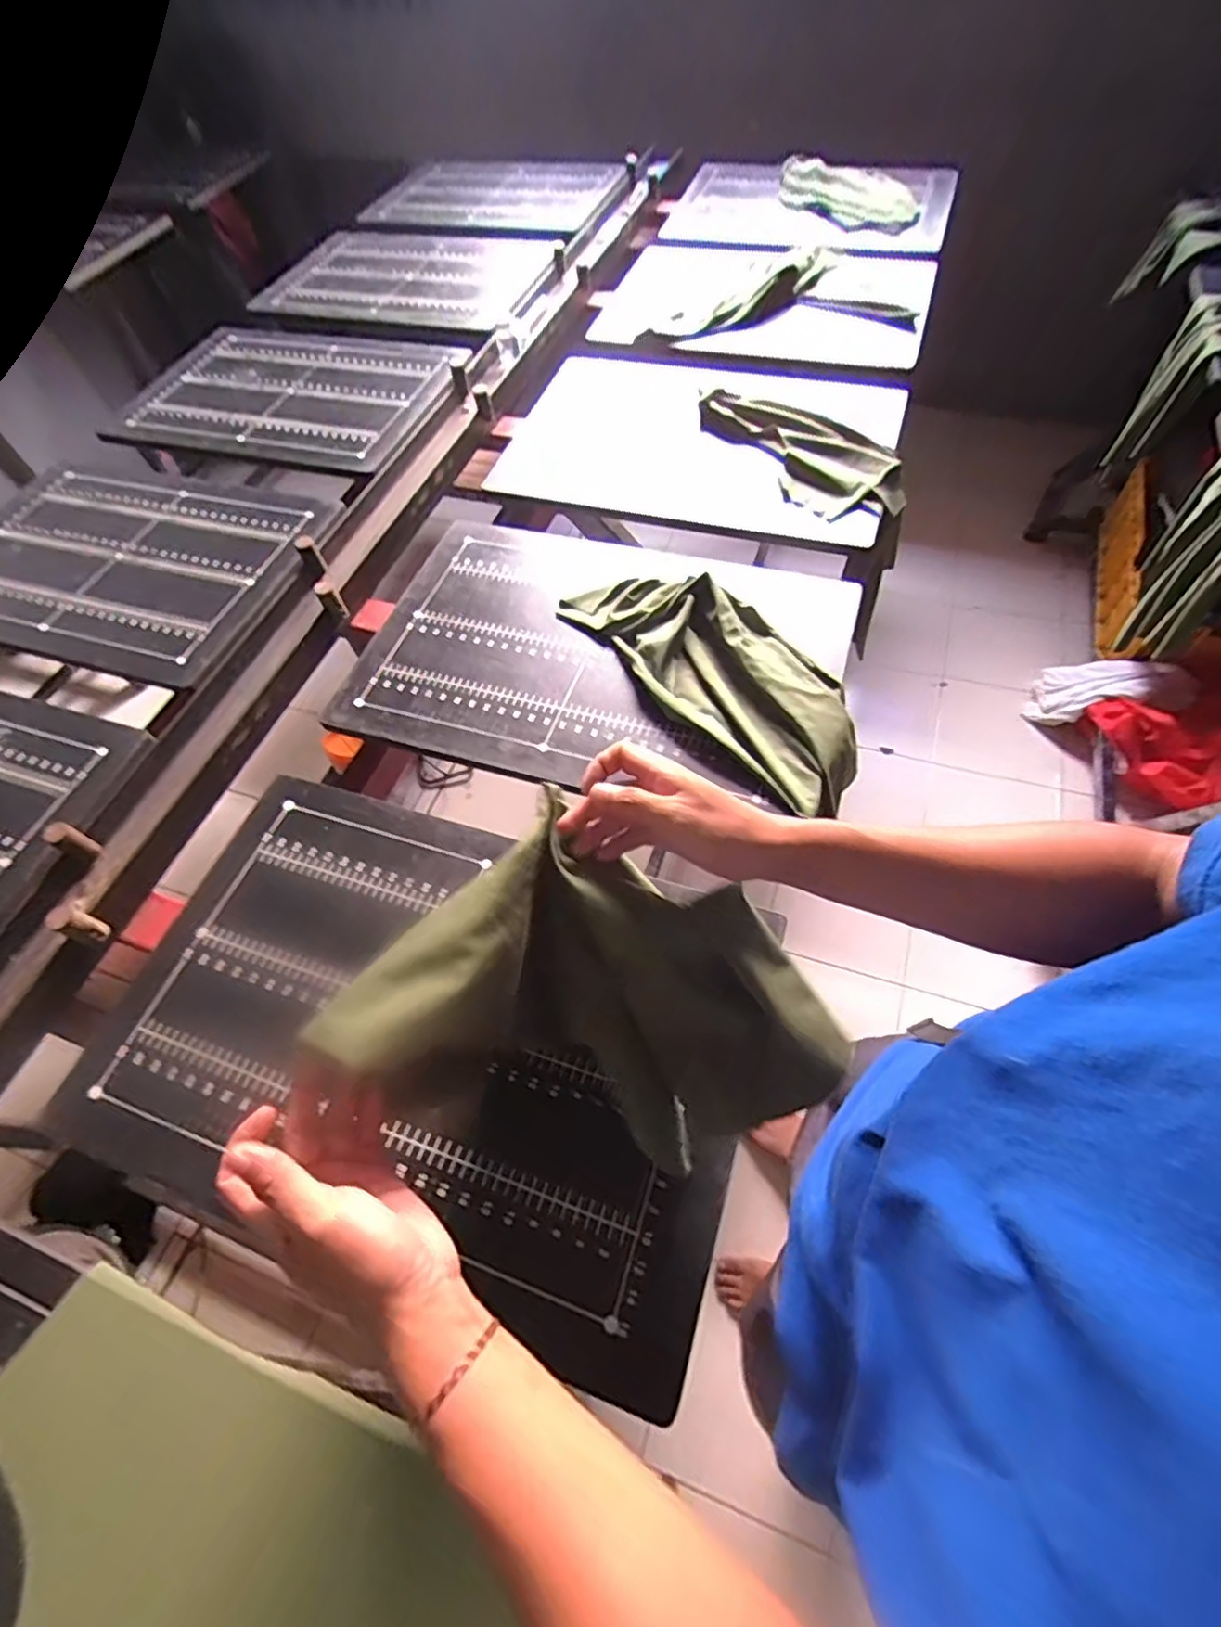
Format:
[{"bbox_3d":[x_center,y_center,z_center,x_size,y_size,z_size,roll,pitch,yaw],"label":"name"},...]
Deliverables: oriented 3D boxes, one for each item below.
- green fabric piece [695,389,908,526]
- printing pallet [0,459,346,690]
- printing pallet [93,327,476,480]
[{"bbox_3d":[0.287,-0.560,1.013,0.155,0.063,0.359,-29,63,-13],"label":"green fabric piece"},{"bbox_3d":[-0.735,-0.396,0.993,0.571,0.028,0.404,16,62,11],"label":"printing pallet"},{"bbox_3d":[-0.589,-0.784,1.197,0.605,0.028,0.398,14,62,10],"label":"printing pallet"}]

